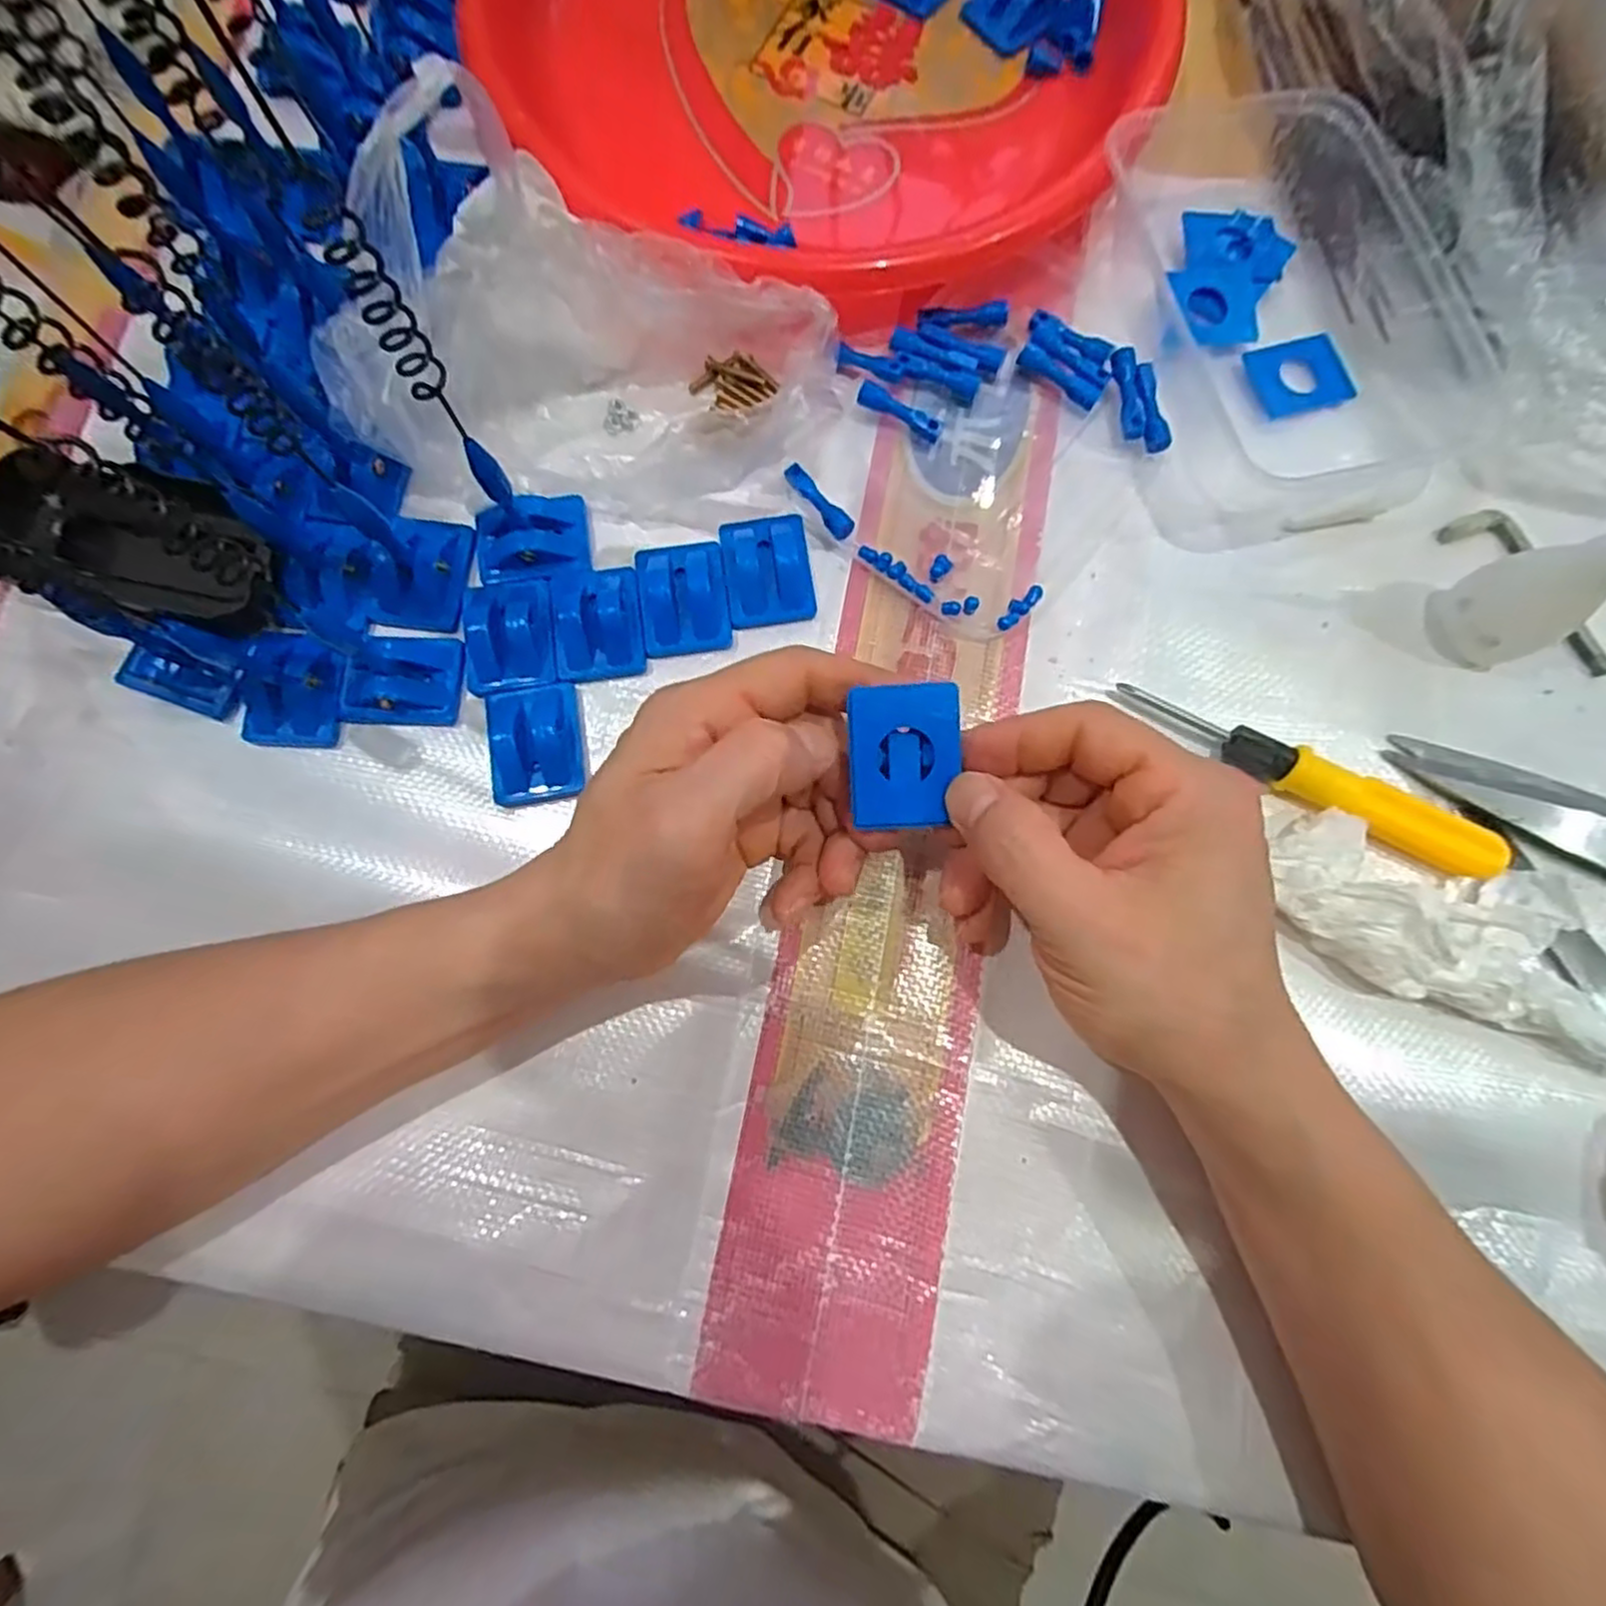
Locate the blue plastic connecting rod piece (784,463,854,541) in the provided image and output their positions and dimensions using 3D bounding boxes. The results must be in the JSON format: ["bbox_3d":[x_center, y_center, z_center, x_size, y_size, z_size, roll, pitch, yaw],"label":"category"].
[{"bbox_3d":[0.007,-0.120,0.292,0.009,0.012,0.038,-33,81,-5],"label":"blue plastic connecting rod piece"}]

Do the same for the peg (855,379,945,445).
[{"bbox_3d":[0.040,-0.160,0.299,0.036,0.011,0.009,26,81,5],"label":"peg"}]

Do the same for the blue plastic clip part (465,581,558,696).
[{"bbox_3d":[-0.113,-0.065,0.278,0.035,0.011,0.043,-4,80,0],"label":"blue plastic clip part"}]

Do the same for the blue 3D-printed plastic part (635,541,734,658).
[{"bbox_3d":[-0.046,-0.081,0.283,0.034,0.012,0.043,-8,80,-1],"label":"blue 3D-printed plastic part"}]

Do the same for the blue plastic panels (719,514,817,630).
[{"bbox_3d":[-0.014,-0.093,0.287,0.034,0.009,0.043,-9,80,-1],"label":"blue plastic panels"}]

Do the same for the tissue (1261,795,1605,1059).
[{"bbox_3d":[0.224,0.041,0.249,0.118,0.031,0.056,19,81,4],"label":"tissue"}]

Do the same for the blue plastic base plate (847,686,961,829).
[{"bbox_3d":[0.032,-0.014,0.224,0.034,0.004,0.042,-2,92,1],"label":"blue plastic base plate"}]

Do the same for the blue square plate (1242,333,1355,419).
[{"bbox_3d":[0.209,-0.180,0.306,0.040,0.004,0.033,-18,80,-3],"label":"blue square plate"}]

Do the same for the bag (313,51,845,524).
[{"bbox_3d":[-0.081,-0.166,0.267,0.171,0.072,0.126,25,81,5],"label":"bag"}]

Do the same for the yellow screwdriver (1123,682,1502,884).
[{"bbox_3d":[0.183,-0.010,0.265,0.137,0.020,0.016,29,81,5],"label":"yellow screwdriver"}]

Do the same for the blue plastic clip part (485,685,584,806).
[{"bbox_3d":[-0.100,-0.023,0.271,0.034,0.011,0.042,-10,80,-2],"label":"blue plastic clip part"}]

